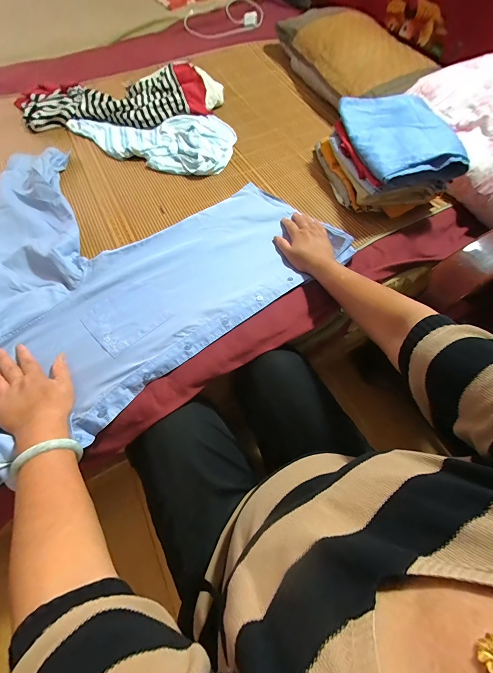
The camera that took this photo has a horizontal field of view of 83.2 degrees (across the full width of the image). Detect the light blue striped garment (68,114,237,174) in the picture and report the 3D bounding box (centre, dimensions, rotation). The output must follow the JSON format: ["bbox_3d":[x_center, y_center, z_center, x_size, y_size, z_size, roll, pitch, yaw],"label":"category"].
[{"bbox_3d":[-0.257,-0.549,0.750,0.442,0.030,0.240,12,62,4],"label":"light blue striped garment"}]

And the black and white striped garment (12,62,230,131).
[{"bbox_3d":[-0.358,-0.703,0.806,0.567,0.070,0.230,-5,62,-6],"label":"black and white striped garment"}]

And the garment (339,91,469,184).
[{"bbox_3d":[0.337,-0.440,0.612,0.186,0.057,0.284,-9,64,-5],"label":"garment"}]

